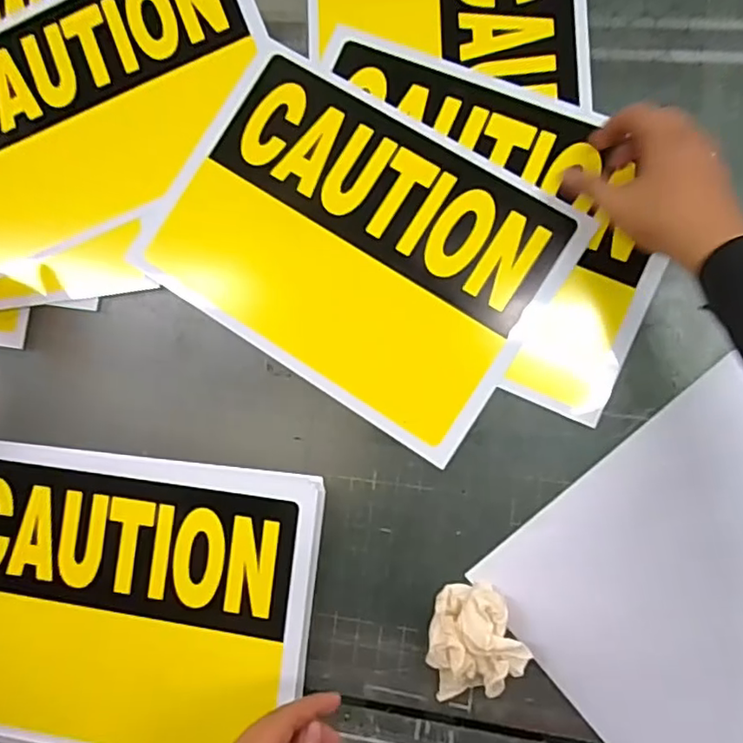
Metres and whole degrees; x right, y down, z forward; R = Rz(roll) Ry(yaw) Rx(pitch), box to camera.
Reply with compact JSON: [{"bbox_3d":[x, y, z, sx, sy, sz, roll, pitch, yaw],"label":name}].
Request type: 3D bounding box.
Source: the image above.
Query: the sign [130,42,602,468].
[{"bbox_3d":[-0.016,-0.115,0.537,0.348,0.009,0.255,32,90,9],"label":"sign"}]

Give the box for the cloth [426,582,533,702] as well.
[{"bbox_3d":[0.078,0.218,0.476,0.080,0.043,0.077,-27,82,5],"label":"cloth"}]

